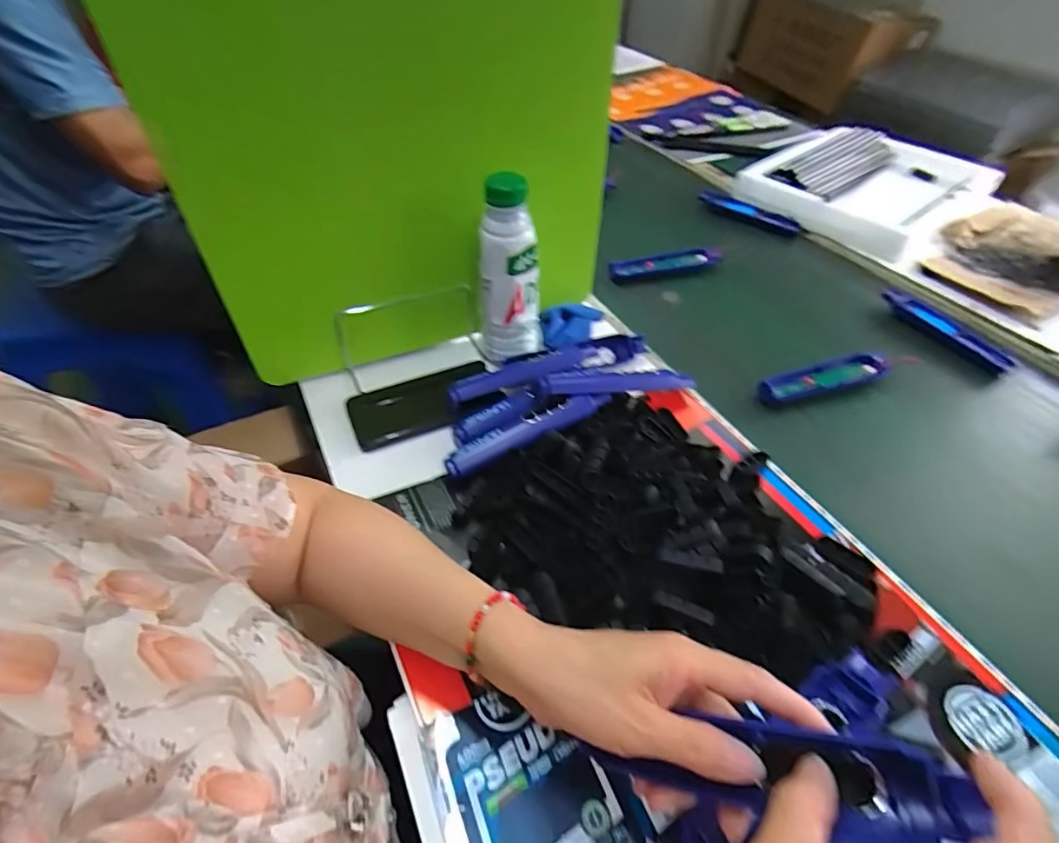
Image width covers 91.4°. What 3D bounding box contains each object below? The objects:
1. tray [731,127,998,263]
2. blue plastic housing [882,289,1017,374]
[{"bbox_3d":[0.589,-0.420,0.913,0.424,0.063,0.303,-29,53,-27],"label":"tray"},{"bbox_3d":[0.531,-0.117,0.662,0.035,0.021,0.162,-21,51,-19],"label":"blue plastic housing"}]

